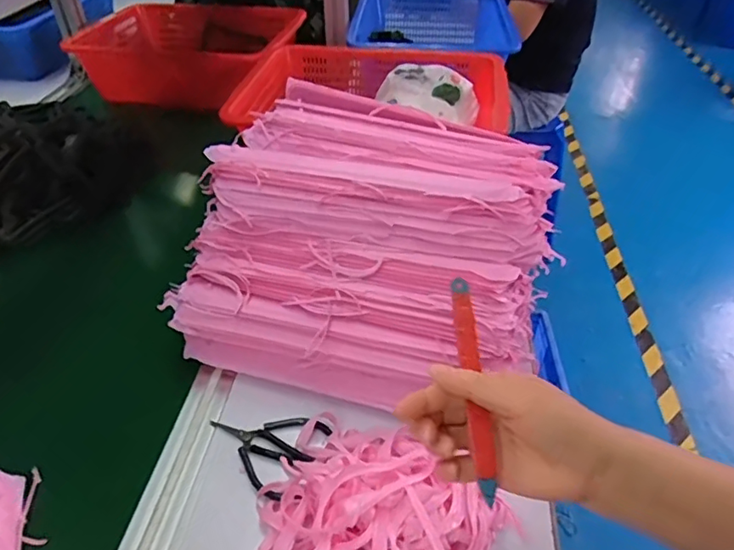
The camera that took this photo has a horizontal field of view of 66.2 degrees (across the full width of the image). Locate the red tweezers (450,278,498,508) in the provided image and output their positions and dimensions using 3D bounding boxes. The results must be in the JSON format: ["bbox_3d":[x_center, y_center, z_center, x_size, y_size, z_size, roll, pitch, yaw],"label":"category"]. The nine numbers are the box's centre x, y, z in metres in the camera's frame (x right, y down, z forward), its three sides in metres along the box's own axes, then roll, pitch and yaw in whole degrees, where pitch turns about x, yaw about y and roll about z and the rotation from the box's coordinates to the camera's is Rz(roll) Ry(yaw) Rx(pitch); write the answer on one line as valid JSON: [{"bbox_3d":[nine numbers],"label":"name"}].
[{"bbox_3d":[0.070,0.070,0.368,0.013,0.009,0.143,-3,69,-6],"label":"red tweezers"}]

